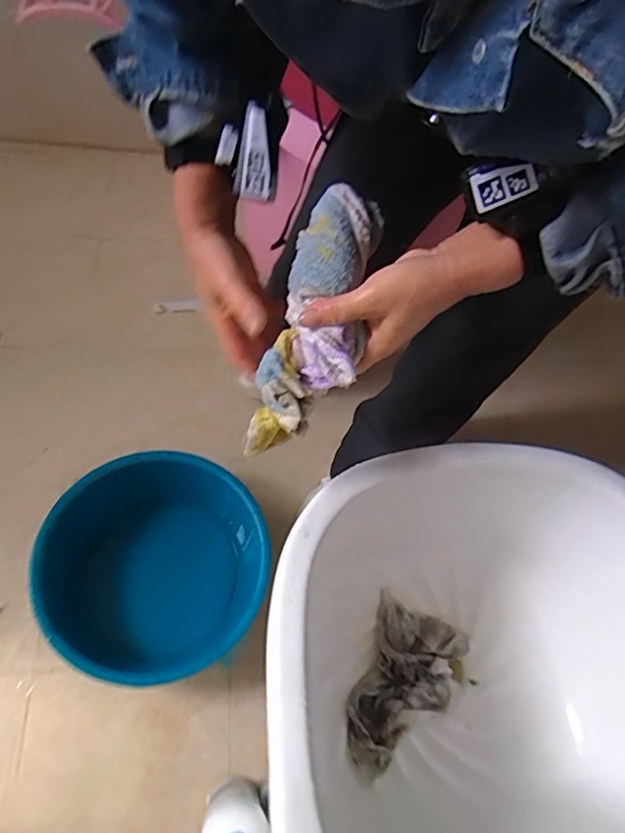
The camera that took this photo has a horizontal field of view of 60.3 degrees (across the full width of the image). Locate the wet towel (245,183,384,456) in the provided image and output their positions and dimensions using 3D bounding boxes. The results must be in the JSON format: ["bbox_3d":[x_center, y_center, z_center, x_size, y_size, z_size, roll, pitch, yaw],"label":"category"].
[{"bbox_3d":[0.007,-0.079,0.418,0.069,0.040,0.223,16,79,6],"label":"wet towel"}]

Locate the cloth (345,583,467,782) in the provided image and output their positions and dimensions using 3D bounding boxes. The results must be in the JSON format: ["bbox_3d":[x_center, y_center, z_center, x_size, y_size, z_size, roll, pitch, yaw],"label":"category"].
[{"bbox_3d":[0.101,0.320,0.634,0.114,0.025,0.189,28,62,6],"label":"cloth"}]

